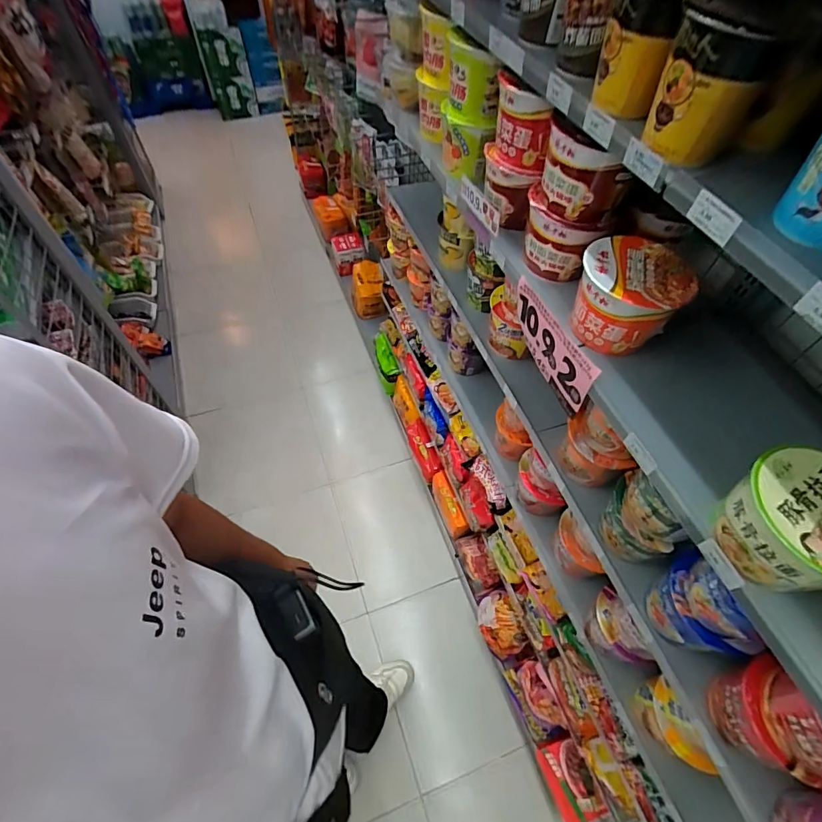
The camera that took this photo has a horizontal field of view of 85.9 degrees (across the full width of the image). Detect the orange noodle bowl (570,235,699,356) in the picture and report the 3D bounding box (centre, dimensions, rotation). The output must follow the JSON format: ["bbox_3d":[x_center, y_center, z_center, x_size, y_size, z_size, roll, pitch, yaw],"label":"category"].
[{"bbox_3d":[0.302,-0.164,0.626,0.136,0.106,0.128,1,57,-2],"label":"orange noodle bowl"}]

